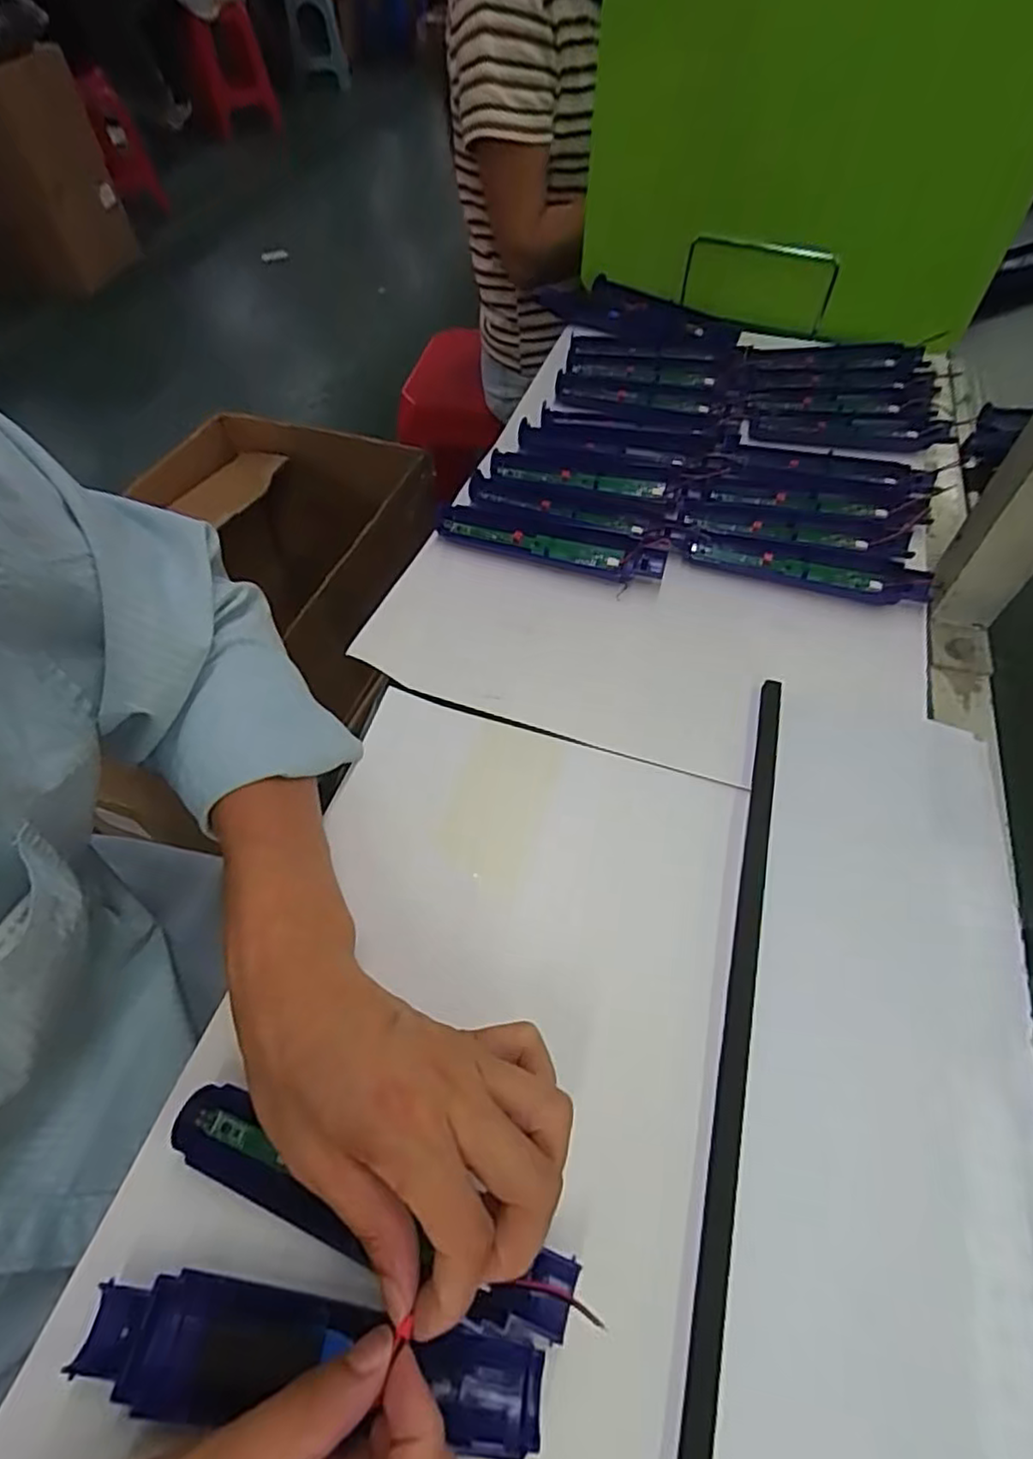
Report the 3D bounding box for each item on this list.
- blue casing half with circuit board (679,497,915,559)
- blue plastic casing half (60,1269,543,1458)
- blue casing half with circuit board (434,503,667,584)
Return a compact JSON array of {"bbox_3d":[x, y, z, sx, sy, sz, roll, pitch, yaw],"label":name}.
[{"bbox_3d":[0.214,-0.157,0.508,0.168,0.013,0.041,14,57,7],"label":"blue casing half with circuit board"},{"bbox_3d":[-0.076,0.234,0.243,0.168,0.019,0.037,8,57,1],"label":"blue plastic casing half"},{"bbox_3d":[0.024,-0.142,0.493,0.171,0.014,0.038,16,58,8],"label":"blue casing half with circuit board"}]

